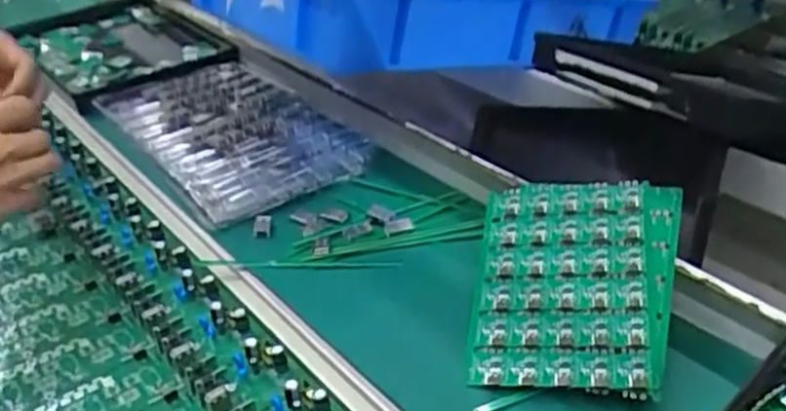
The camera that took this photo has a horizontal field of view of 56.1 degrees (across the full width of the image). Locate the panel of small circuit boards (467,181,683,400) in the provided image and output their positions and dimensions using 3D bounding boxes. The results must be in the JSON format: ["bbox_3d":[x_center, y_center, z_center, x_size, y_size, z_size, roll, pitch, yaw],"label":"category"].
[{"bbox_3d":[0.117,0.047,0.482,0.126,0.007,0.166,-2,46,22],"label":"panel of small circuit boards"}]

